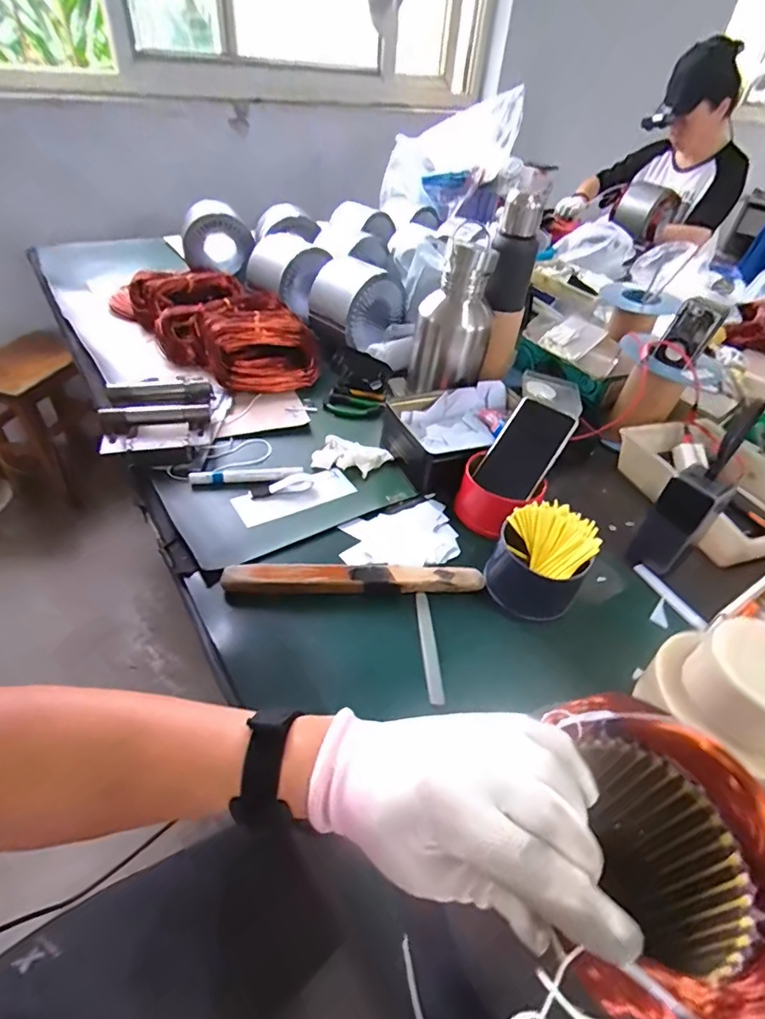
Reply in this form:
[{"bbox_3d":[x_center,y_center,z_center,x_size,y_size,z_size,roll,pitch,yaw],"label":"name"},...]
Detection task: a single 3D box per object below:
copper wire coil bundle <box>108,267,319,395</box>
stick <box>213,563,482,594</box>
[{"bbox_3d":[-0.309,-0.345,0.910,0.222,0.082,0.464,-26,52,-30],"label":"copper wire coil bundle"},{"bbox_3d":[-0.027,0.073,0.531,0.273,0.023,0.032,-1,44,-6],"label":"stick"}]

